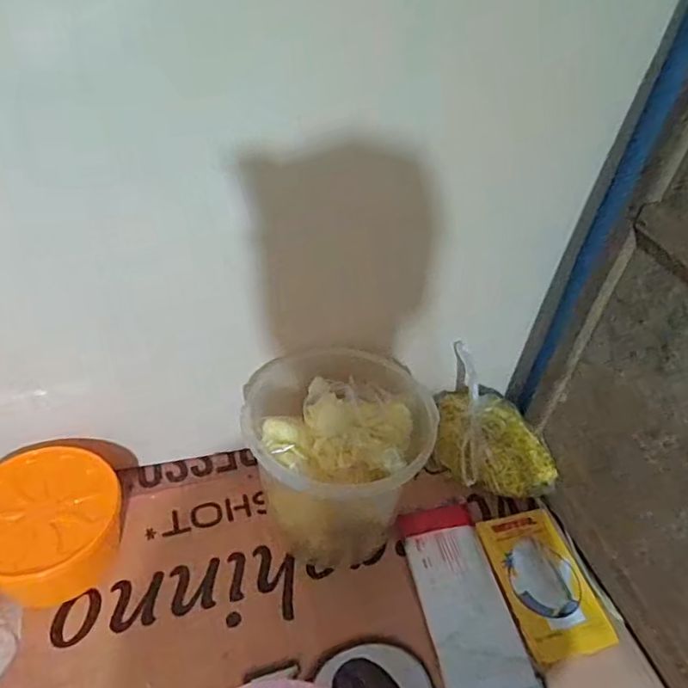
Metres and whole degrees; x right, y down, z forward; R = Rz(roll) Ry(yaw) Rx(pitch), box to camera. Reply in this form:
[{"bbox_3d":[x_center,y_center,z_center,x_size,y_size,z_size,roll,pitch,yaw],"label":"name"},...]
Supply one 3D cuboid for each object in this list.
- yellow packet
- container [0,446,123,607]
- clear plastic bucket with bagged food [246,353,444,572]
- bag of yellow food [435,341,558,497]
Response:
[{"bbox_3d":[0.288,0.335,0.815,0.120,0.029,0.202,-7,43,-17],"label":"yellow packet"},{"bbox_3d":[-0.402,0.252,0.770,0.183,0.132,0.155,-26,51,-33],"label":"container"},{"bbox_3d":[-0.015,0.162,0.821,0.239,0.259,0.210,6,41,-2],"label":"clear plastic bucket with bagged food"},{"bbox_3d":[0.237,0.131,0.922,0.145,0.151,0.218,-8,44,-18],"label":"bag of yellow food"}]

